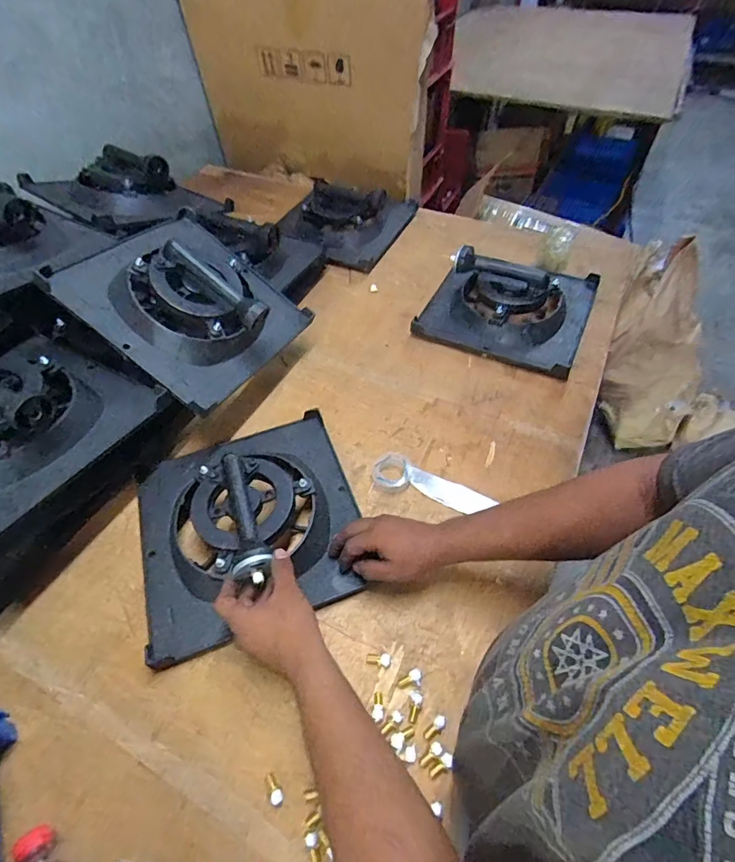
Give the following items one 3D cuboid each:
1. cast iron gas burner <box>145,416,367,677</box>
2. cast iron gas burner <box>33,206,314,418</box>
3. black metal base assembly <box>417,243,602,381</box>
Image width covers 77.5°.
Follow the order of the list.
[{"bbox_3d":[-0.167,0.104,0.617,0.293,0.099,0.292,-18,54,-12],"label":"cast iron gas burner"},{"bbox_3d":[-0.278,-0.231,0.721,0.316,0.099,0.301,38,48,-3],"label":"cast iron gas burner"},{"bbox_3d":[0.281,-0.262,0.897,0.294,0.088,0.281,21,55,17],"label":"black metal base assembly"}]

